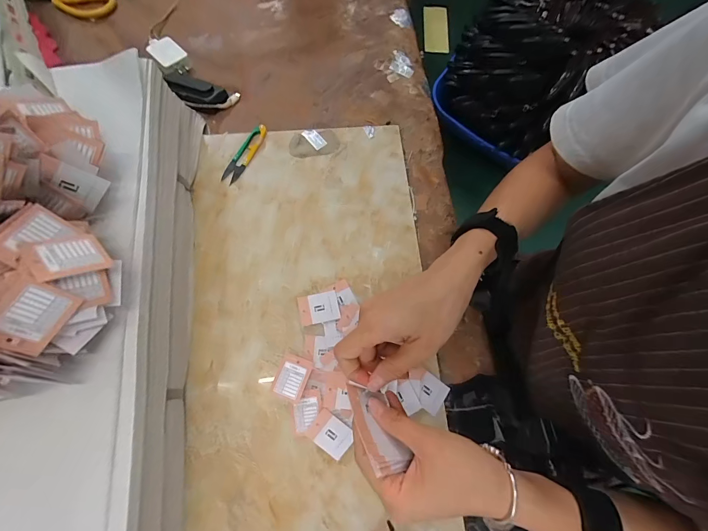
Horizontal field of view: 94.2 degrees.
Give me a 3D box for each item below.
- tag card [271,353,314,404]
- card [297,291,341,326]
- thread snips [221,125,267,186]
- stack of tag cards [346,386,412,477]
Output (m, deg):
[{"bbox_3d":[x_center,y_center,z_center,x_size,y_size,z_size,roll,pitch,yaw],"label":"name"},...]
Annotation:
[{"bbox_3d":[-0.073,0.132,0.391,0.038,0.008,0.049,19,67,9],"label":"tag card"},{"bbox_3d":[-0.045,0.054,0.422,0.048,0.004,0.038,-11,74,-6],"label":"card"},{"bbox_3d":[-0.160,-0.165,0.485,0.027,0.009,0.101,24,73,5],"label":"thread snips"},{"bbox_3d":[0.019,0.130,0.269,0.043,0.007,0.068,16,37,-38],"label":"stack of tag cards"}]

